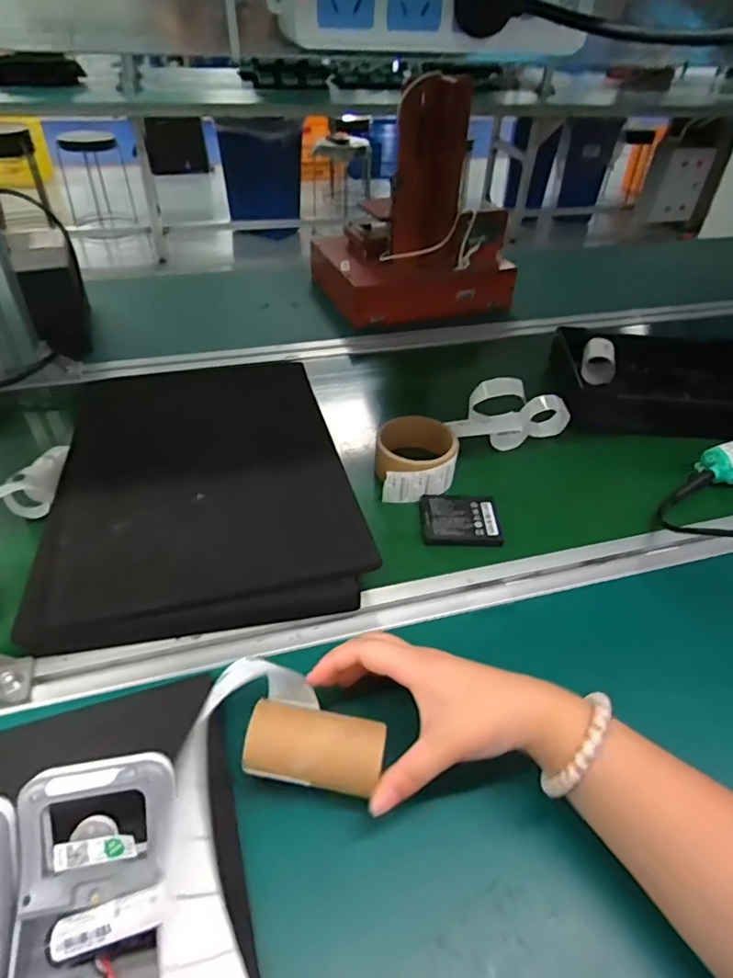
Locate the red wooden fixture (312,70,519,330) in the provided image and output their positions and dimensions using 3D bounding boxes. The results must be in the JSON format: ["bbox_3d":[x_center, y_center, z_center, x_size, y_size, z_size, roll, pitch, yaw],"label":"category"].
[{"bbox_3d":[0.076,-0.424,0.869,0.281,0.304,0.194,-12,44,-15],"label":"red wooden fixture"}]

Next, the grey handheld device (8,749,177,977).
[{"bbox_3d":[-0.131,0.222,0.269,0.074,0.032,0.171,-6,57,-10],"label":"grey handheld device"}]

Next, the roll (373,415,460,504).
[{"bbox_3d":[0.052,-0.034,0.589,0.082,0.038,0.086,1,42,-1],"label":"roll"}]

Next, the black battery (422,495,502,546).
[{"bbox_3d":[0.090,0.028,0.556,0.073,0.013,0.062,0,42,-3],"label":"black battery"}]

